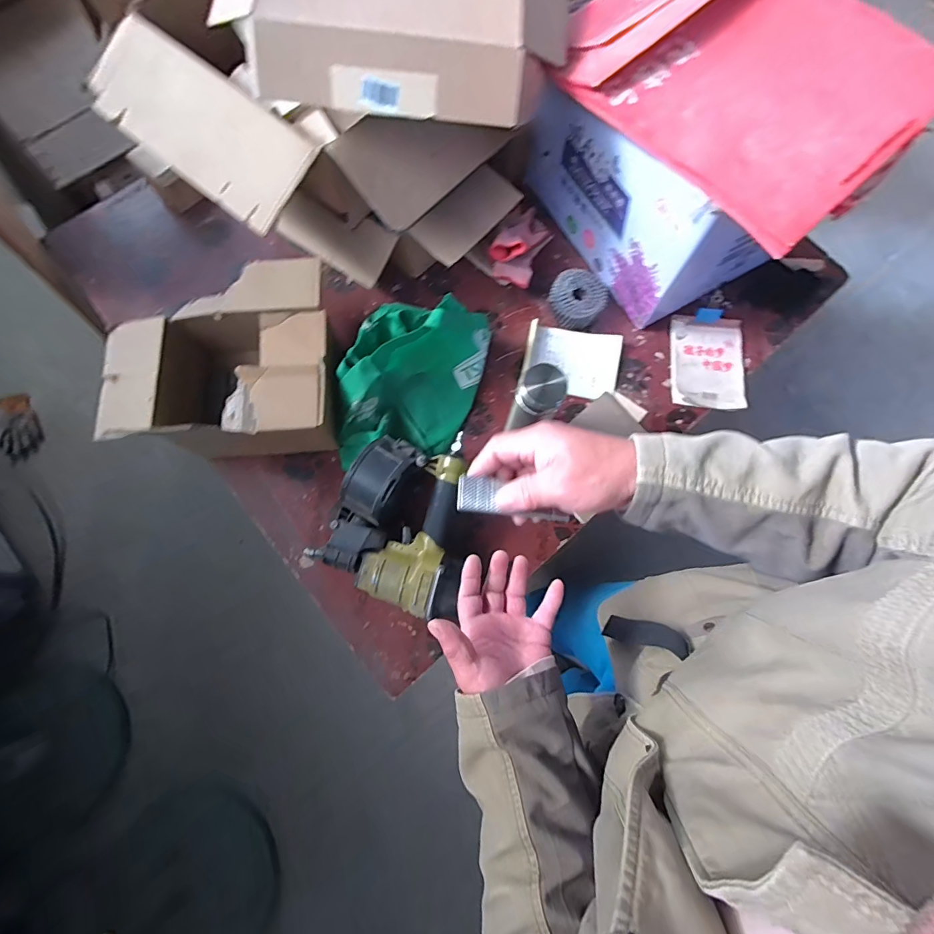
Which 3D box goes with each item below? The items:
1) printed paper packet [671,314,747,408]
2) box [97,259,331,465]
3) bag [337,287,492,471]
[{"bbox_3d":[0.465,-0.201,0.845,0.137,0.018,0.190,5,74,2],"label":"printed paper packet"},{"bbox_3d":[-0.405,-0.169,0.770,0.344,0.152,0.291,-7,74,-1],"label":"box"},{"bbox_3d":[-0.093,-0.143,0.747,0.205,0.151,0.267,13,74,5],"label":"bag"}]

